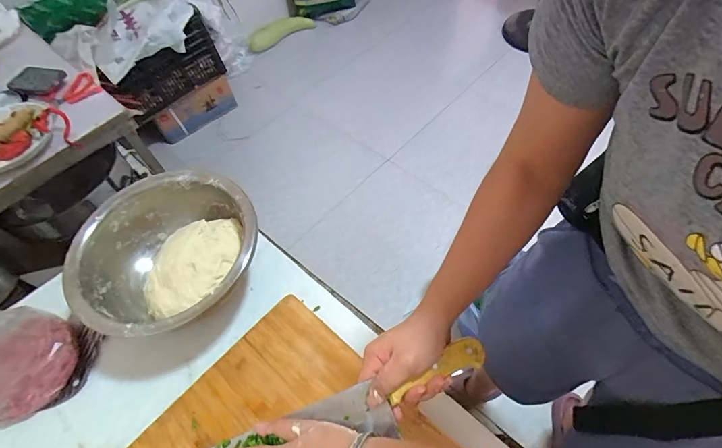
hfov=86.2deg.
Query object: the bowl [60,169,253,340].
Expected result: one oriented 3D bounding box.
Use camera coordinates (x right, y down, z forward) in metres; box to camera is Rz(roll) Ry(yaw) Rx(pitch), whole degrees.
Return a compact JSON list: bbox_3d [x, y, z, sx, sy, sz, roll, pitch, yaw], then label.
[{"bbox_3d":[-0.290,0.053,0.616,0.262,0.113,0.260,-2,57,3],"label":"bowl"}]

